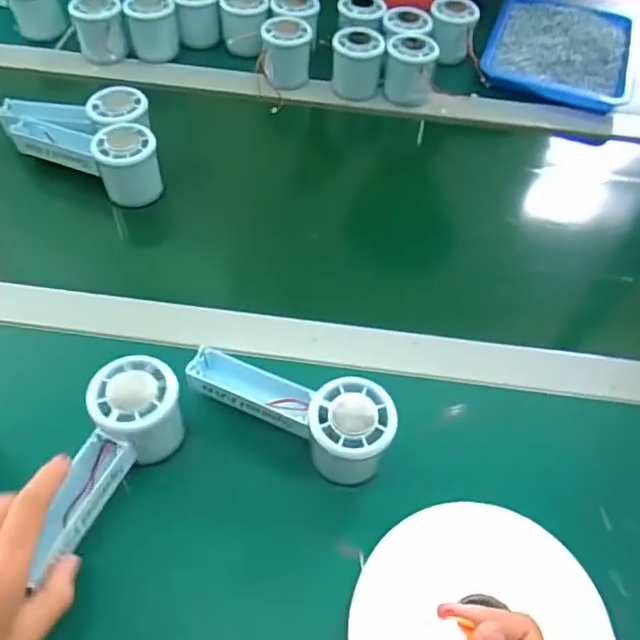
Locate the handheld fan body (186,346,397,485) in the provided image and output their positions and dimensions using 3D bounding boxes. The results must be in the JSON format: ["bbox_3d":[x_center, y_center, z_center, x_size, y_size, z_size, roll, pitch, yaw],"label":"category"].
[{"bbox_3d":[-0.025,0.063,0.410,0.148,0.053,0.053,16,56,8],"label":"handheld fan body"}]

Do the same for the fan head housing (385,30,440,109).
[{"bbox_3d":[0.104,-0.286,0.669,0.053,0.065,0.056,1,55,-2],"label":"fan head housing"}]

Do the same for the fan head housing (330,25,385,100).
[{"bbox_3d":[0.041,-0.294,0.668,0.053,0.064,0.046,2,55,-1],"label":"fan head housing"}]

